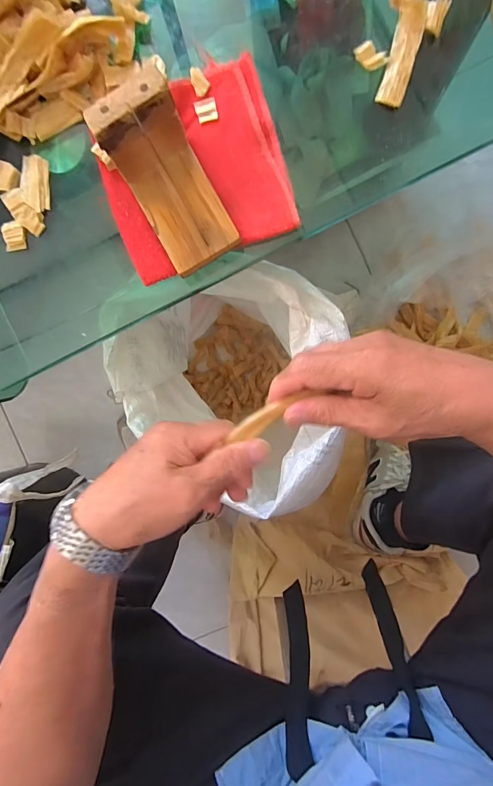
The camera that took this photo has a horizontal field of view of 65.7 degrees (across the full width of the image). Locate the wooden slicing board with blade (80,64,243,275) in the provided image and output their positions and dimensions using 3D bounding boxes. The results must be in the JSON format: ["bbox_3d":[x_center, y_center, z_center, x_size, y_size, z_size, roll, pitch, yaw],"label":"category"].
[{"bbox_3d":[-0.058,-0.159,0.286,0.059,0.066,0.107,-29,89,4],"label":"wooden slicing board with blade"}]

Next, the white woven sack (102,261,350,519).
[{"bbox_3d":[-0.009,-0.031,0.563,0.279,0.377,0.228,29,93,3],"label":"white woven sack"}]

